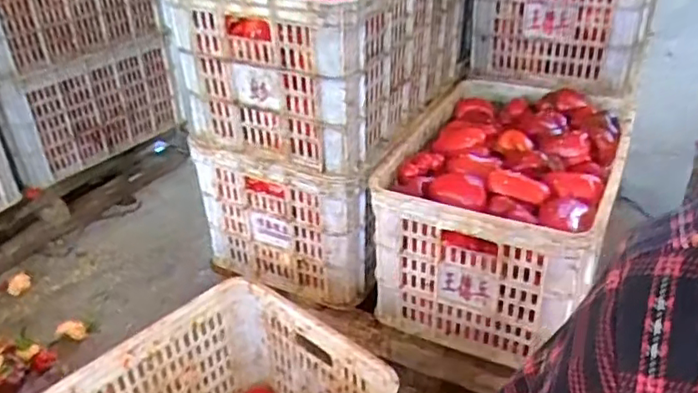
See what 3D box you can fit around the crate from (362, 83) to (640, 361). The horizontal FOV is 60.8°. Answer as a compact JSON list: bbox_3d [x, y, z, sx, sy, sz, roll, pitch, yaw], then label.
[{"bbox_3d":[0.311,0.015,1.155,0.352,0.285,0.566,14,36,25],"label":"crate"}]

